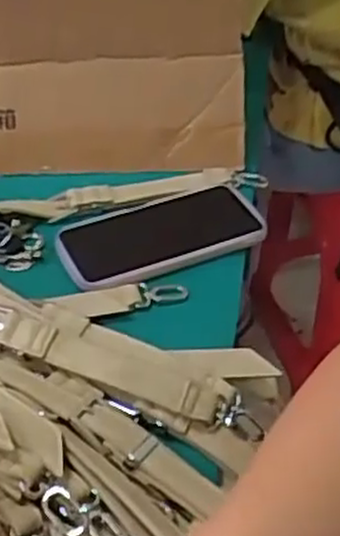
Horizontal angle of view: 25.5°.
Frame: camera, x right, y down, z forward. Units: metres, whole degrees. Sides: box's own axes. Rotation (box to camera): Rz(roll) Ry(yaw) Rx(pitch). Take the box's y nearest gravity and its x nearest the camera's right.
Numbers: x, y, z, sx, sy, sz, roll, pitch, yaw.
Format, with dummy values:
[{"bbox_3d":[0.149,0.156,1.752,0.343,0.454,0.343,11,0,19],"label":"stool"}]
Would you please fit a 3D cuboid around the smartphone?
[{"bbox_3d":[-0.006,-0.028,0.634,0.167,0.015,0.086,-18,44,-18],"label":"smartphone"}]

